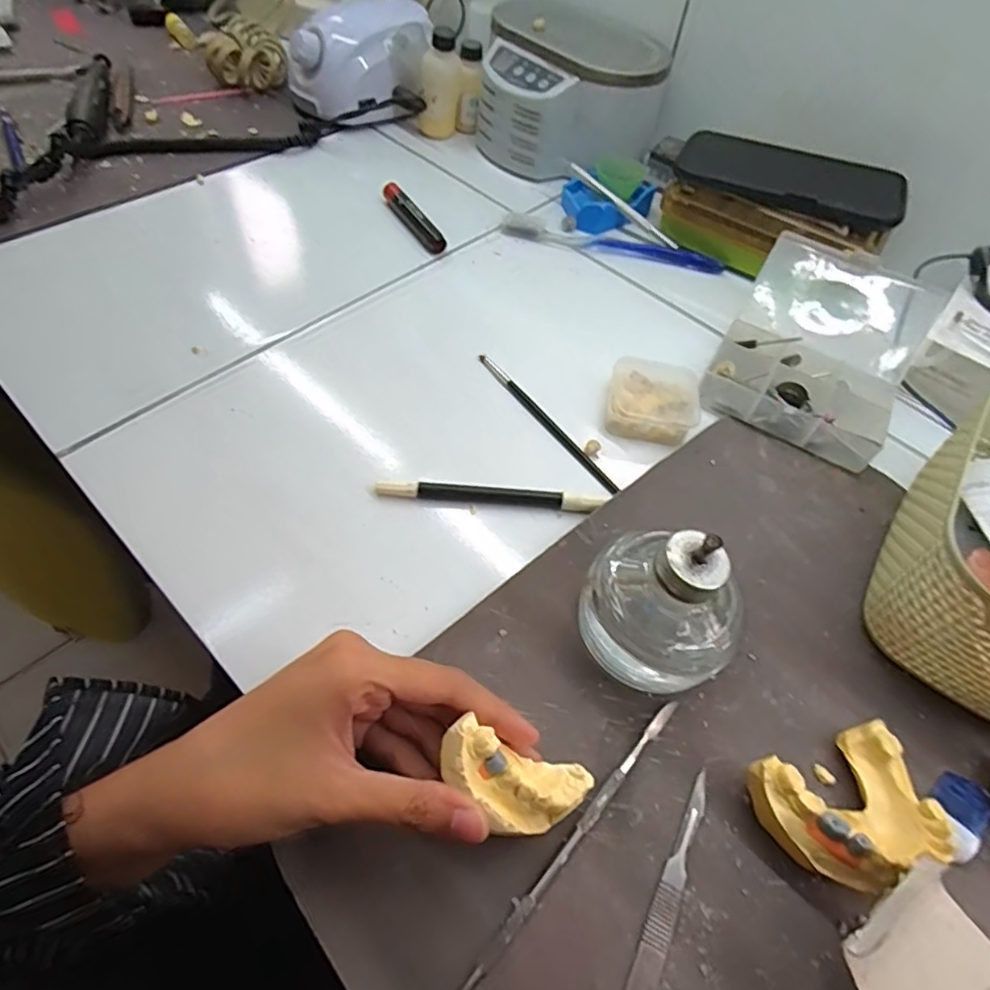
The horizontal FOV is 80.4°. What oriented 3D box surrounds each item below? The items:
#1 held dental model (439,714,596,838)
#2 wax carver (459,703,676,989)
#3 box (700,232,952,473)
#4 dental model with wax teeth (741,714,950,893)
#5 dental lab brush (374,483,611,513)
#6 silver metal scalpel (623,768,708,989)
[{"bbox_3d":[0.007,0.117,0.234,0.063,0.020,0.032,29,58,-19],"label":"held dental model"},{"bbox_3d":[0.026,0.151,0.241,0.008,0.006,0.171,38,60,19],"label":"wax carver"},{"bbox_3d":[0.223,-0.107,0.398,0.116,0.047,0.149,29,58,14],"label":"box"},{"bbox_3d":[0.149,0.130,0.247,0.074,0.039,0.055,-12,58,-13],"label":"dental model with wax teeth"},{"bbox_3d":[-0.003,0.000,0.341,0.131,0.011,0.011,7,55,-1],"label":"dental lab brush"},{"bbox_3d":[0.062,0.178,0.228,0.012,0.004,0.137,27,57,13],"label":"silver metal scalpel"}]

